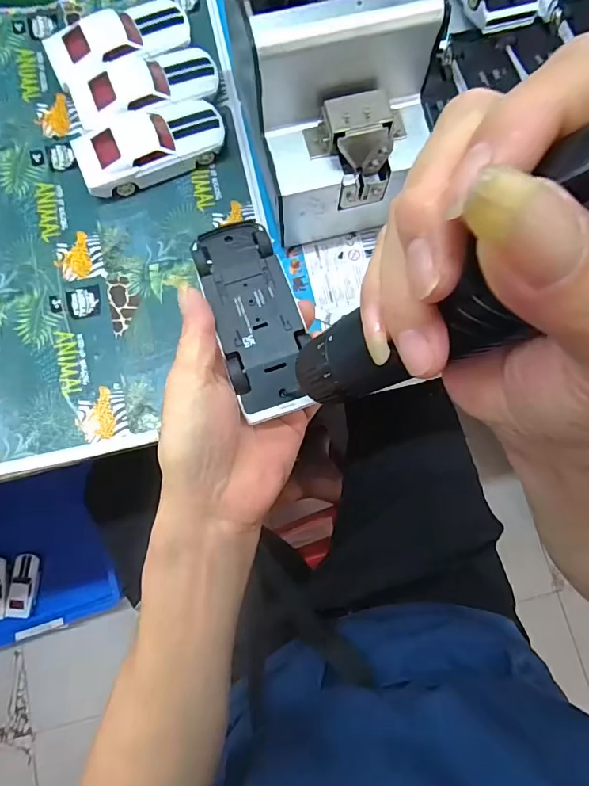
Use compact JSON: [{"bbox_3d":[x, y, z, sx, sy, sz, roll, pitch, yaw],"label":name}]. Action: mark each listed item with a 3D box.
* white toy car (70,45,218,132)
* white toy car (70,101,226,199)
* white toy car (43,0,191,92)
[{"bbox_3d":[-0.133,-0.274,0.415,0.127,0.034,0.060,-19,82,-4],"label":"white toy car"},{"bbox_3d":[-0.125,-0.217,0.404,0.131,0.035,0.058,-22,81,-4],"label":"white toy car"},{"bbox_3d":[-0.160,-0.321,0.421,0.130,0.036,0.061,-28,82,-5],"label":"white toy car"}]

